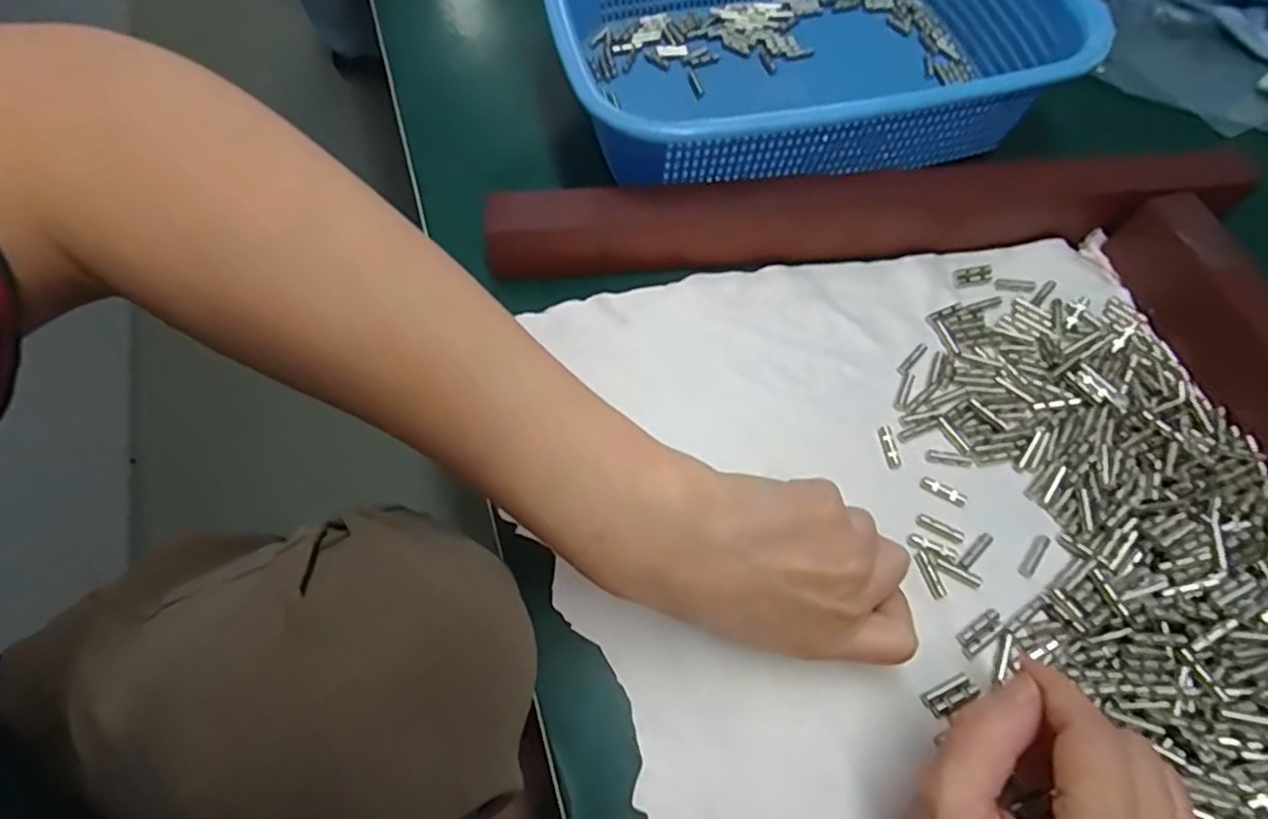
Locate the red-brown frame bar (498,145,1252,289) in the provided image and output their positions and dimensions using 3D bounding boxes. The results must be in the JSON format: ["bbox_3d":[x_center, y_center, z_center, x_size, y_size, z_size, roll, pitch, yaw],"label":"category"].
[{"bbox_3d":[0.121,-0.104,0.334,0.387,0.050,0.029,-6,64,0],"label":"red-brown frame bar"}]

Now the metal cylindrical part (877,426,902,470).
[{"bbox_3d":[0.121,0.017,0.301,0.006,0.005,0.021,-7,64,0],"label":"metal cylindrical part"}]

